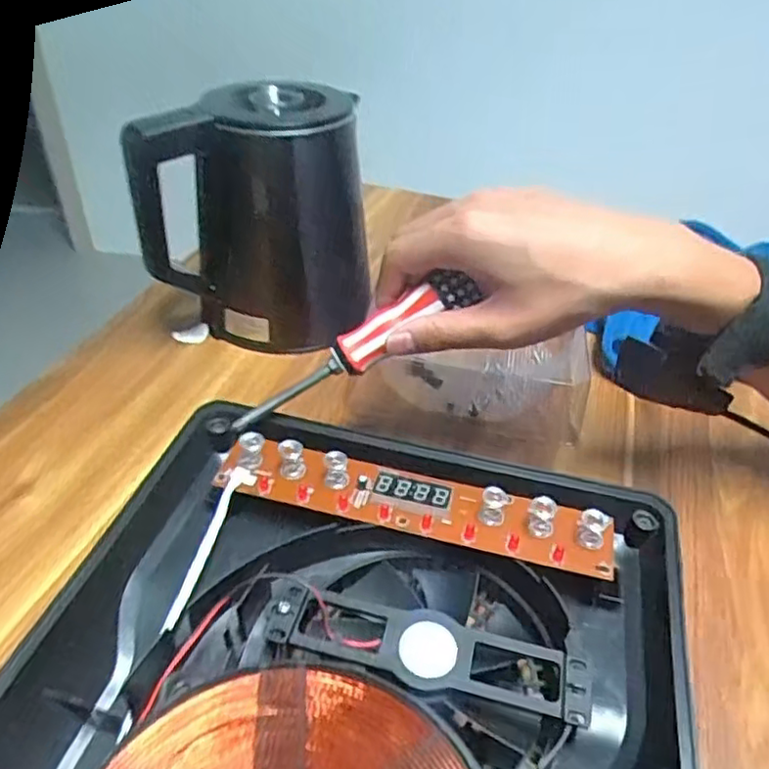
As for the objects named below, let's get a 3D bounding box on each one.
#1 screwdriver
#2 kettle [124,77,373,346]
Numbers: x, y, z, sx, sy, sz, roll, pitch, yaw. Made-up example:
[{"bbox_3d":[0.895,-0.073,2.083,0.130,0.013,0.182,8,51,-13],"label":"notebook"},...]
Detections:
[{"bbox_3d":[-0.021,-0.017,0.373,0.156,0.017,0.021,-33,40,11],"label":"screwdriver"},{"bbox_3d":[-0.100,-0.138,0.527,0.166,0.176,0.126,4,39,1],"label":"kettle"}]

